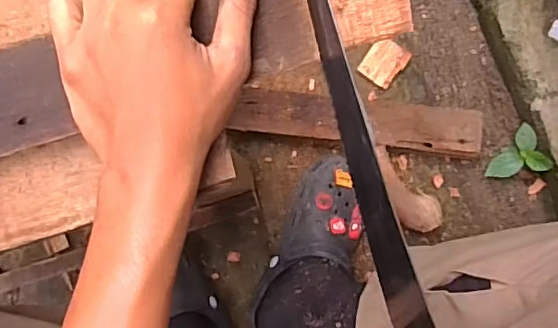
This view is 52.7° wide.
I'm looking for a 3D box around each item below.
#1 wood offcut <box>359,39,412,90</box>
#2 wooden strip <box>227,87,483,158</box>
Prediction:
[{"bbox_3d":[0.147,-0.142,0.799,0.051,0.020,0.064,37,87,2],"label":"wood offcut"},{"bbox_3d":[0.106,-0.057,0.753,0.327,0.019,0.061,6,87,0],"label":"wooden strip"}]

